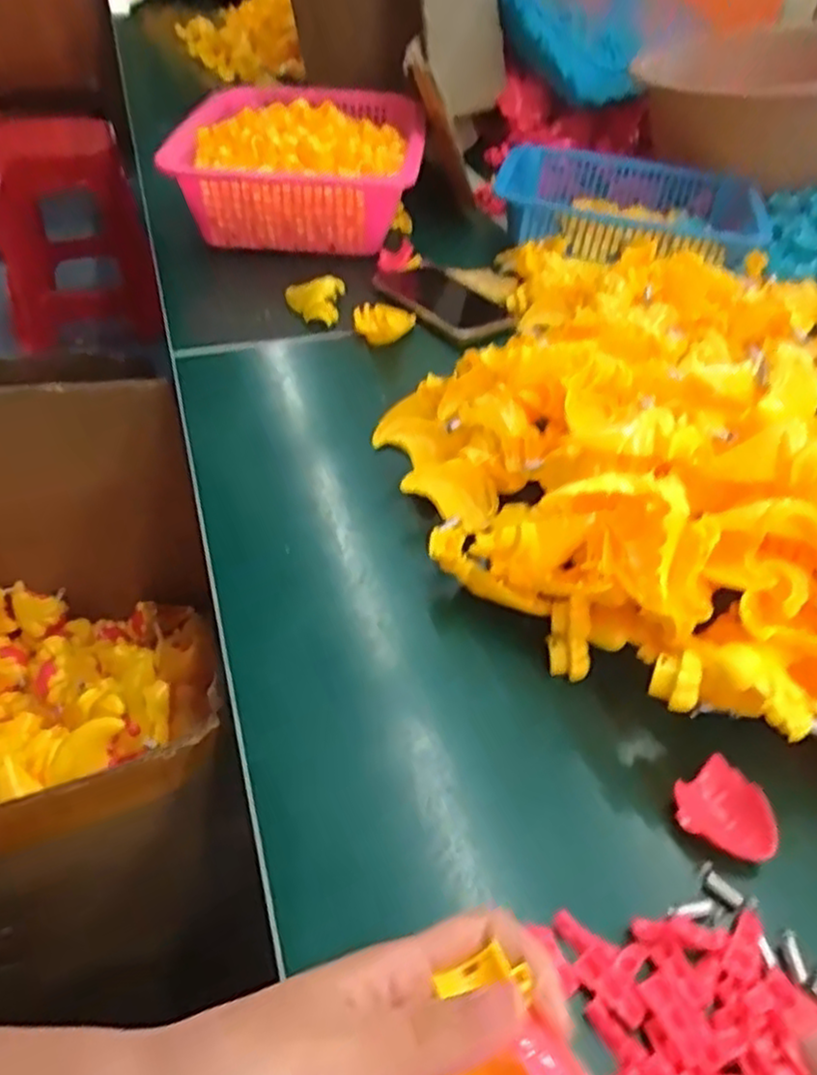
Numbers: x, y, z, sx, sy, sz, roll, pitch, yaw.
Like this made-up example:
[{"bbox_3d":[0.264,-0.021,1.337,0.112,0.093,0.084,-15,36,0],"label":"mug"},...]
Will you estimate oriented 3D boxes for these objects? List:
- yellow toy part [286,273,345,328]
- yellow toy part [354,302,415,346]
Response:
[{"bbox_3d":[-0.089,-0.218,0.687,0.054,0.035,0.049,5,42,1],"label":"yellow toy part"},{"bbox_3d":[-0.022,-0.190,0.656,0.053,0.033,0.026,4,42,0],"label":"yellow toy part"}]

